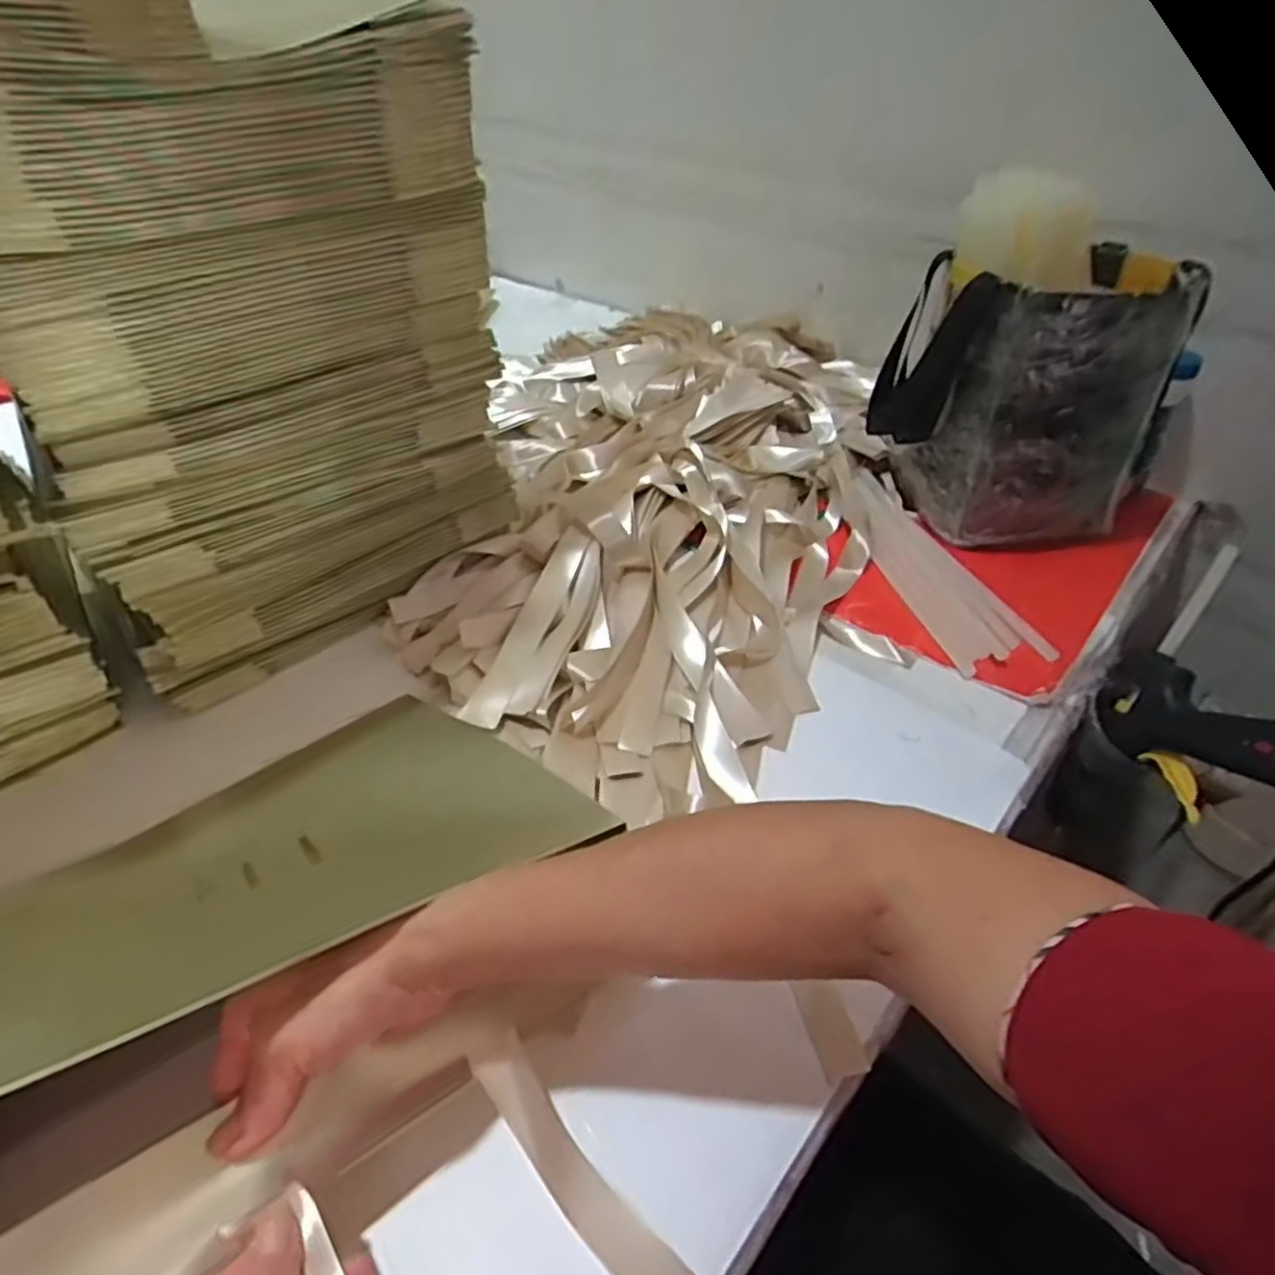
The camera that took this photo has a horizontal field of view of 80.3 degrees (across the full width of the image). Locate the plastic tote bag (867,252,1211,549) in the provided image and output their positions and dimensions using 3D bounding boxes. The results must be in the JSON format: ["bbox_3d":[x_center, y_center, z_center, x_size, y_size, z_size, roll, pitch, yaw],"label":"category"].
[{"bbox_3d":[0.373,-0.234,0.735,0.193,0.235,0.194,-13,43,-17],"label":"plastic tote bag"}]

